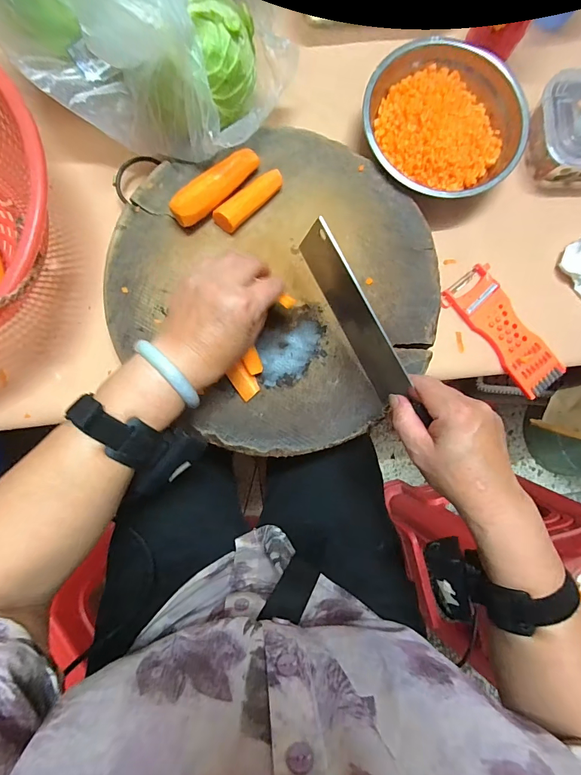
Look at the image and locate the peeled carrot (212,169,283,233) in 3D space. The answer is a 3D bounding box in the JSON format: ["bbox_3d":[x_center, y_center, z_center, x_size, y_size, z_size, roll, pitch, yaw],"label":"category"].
[{"bbox_3d":[-0.044,-0.200,0.398,0.025,0.020,0.083,44,87,0],"label":"peeled carrot"}]

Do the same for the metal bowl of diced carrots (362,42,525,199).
[{"bbox_3d":[0.174,-0.301,0.432,0.183,0.062,0.174,-7,88,-2],"label":"metal bowl of diced carrots"}]

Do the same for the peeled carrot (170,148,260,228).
[{"bbox_3d":[-0.077,-0.211,0.395,0.108,0.031,0.031,-43,90,-3],"label":"peeled carrot"}]

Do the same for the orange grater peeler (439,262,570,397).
[{"bbox_3d":[0.258,-0.067,0.447,0.059,0.011,0.165,-40,90,-3],"label":"orange grater peeler"}]

